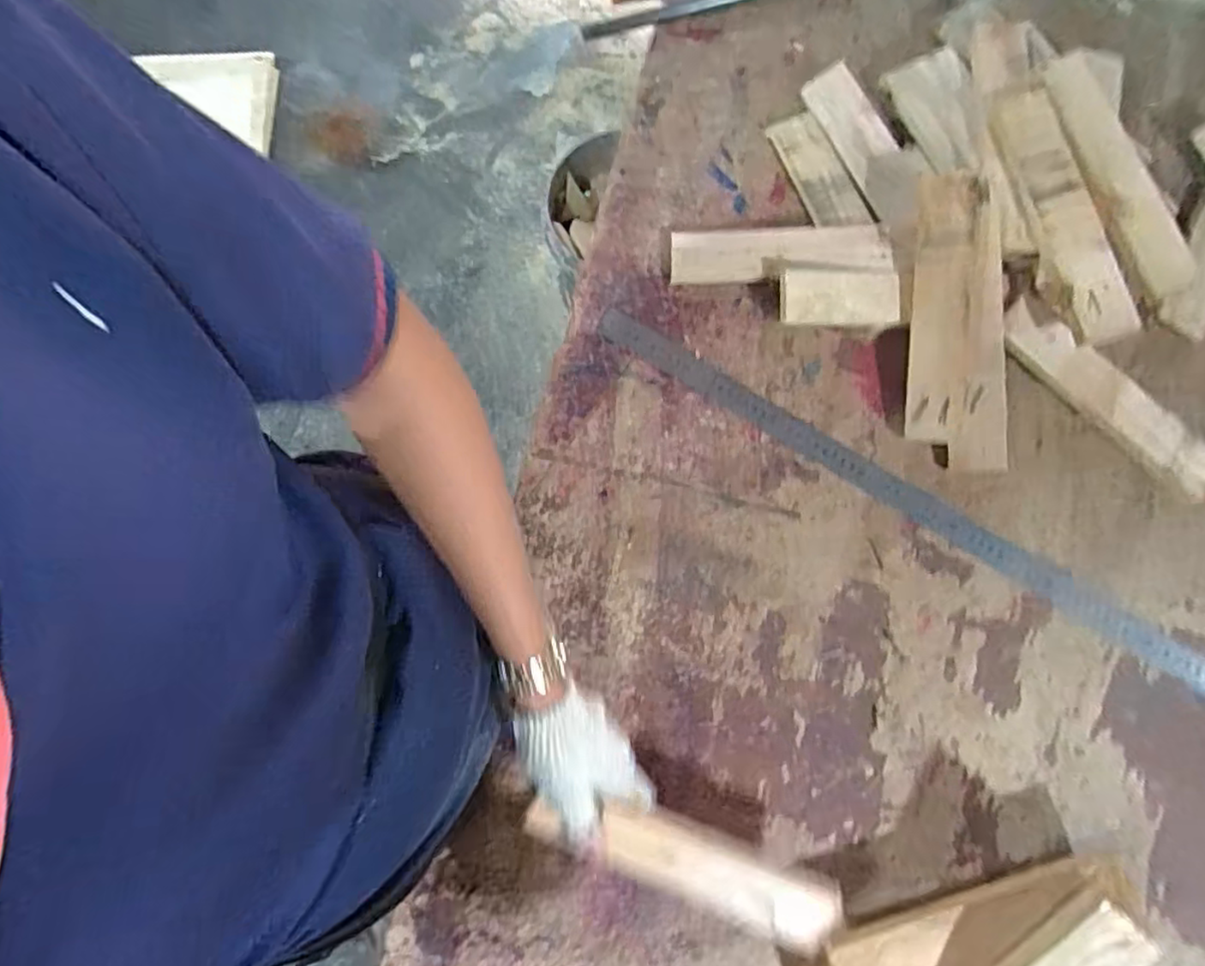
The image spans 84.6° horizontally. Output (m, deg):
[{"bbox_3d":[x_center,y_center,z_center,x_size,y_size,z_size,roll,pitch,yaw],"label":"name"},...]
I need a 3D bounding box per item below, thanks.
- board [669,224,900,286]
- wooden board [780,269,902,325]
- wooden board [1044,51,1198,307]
[{"bbox_3d":[0.170,-0.222,0.646,0.204,0.011,0.049,1,97,10],"label":"board"},{"bbox_3d":[0.225,-0.176,0.629,0.110,0.009,0.049,0,97,-2],"label":"wooden board"},{"bbox_3d":[0.450,-0.267,0.578,0.032,0.040,0.222,-31,93,-7],"label":"wooden board"}]

